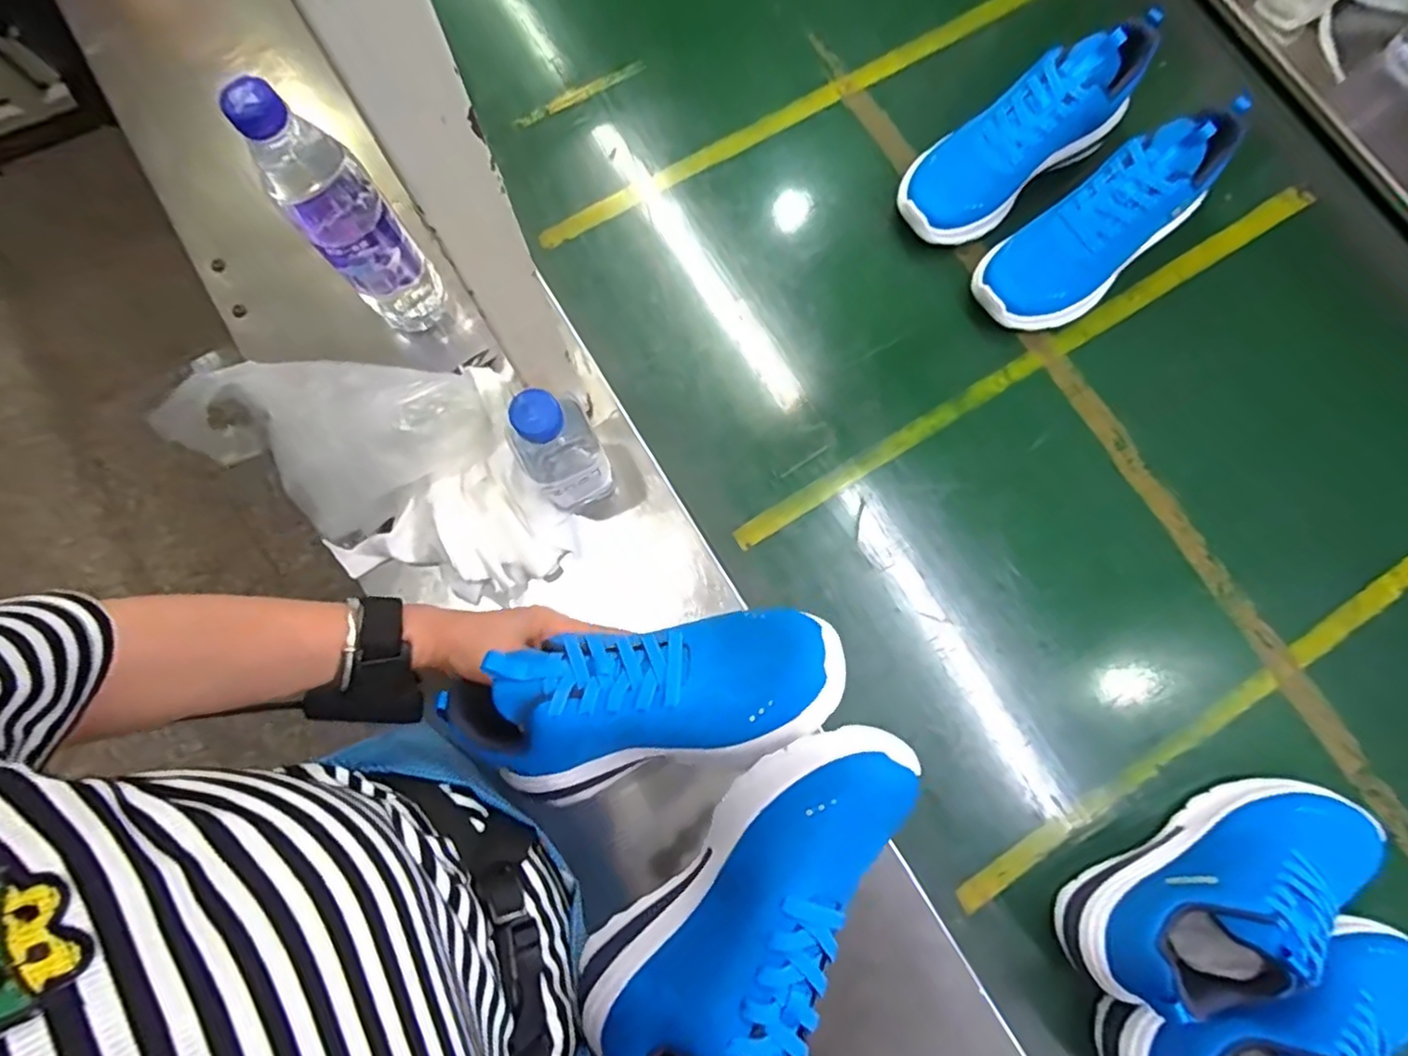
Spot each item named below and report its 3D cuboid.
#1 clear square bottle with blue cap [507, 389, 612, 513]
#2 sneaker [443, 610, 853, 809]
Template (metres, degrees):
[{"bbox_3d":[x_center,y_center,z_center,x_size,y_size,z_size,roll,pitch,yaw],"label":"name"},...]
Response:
[{"bbox_3d":[-0.109,-0.059,0.496,0.059,0.162,0.064,-32,81,-7],"label":"clear square bottle with blue cap"},{"bbox_3d":[-0.042,0.110,0.407,0.251,0.089,0.095,-17,79,12],"label":"sneaker"}]

